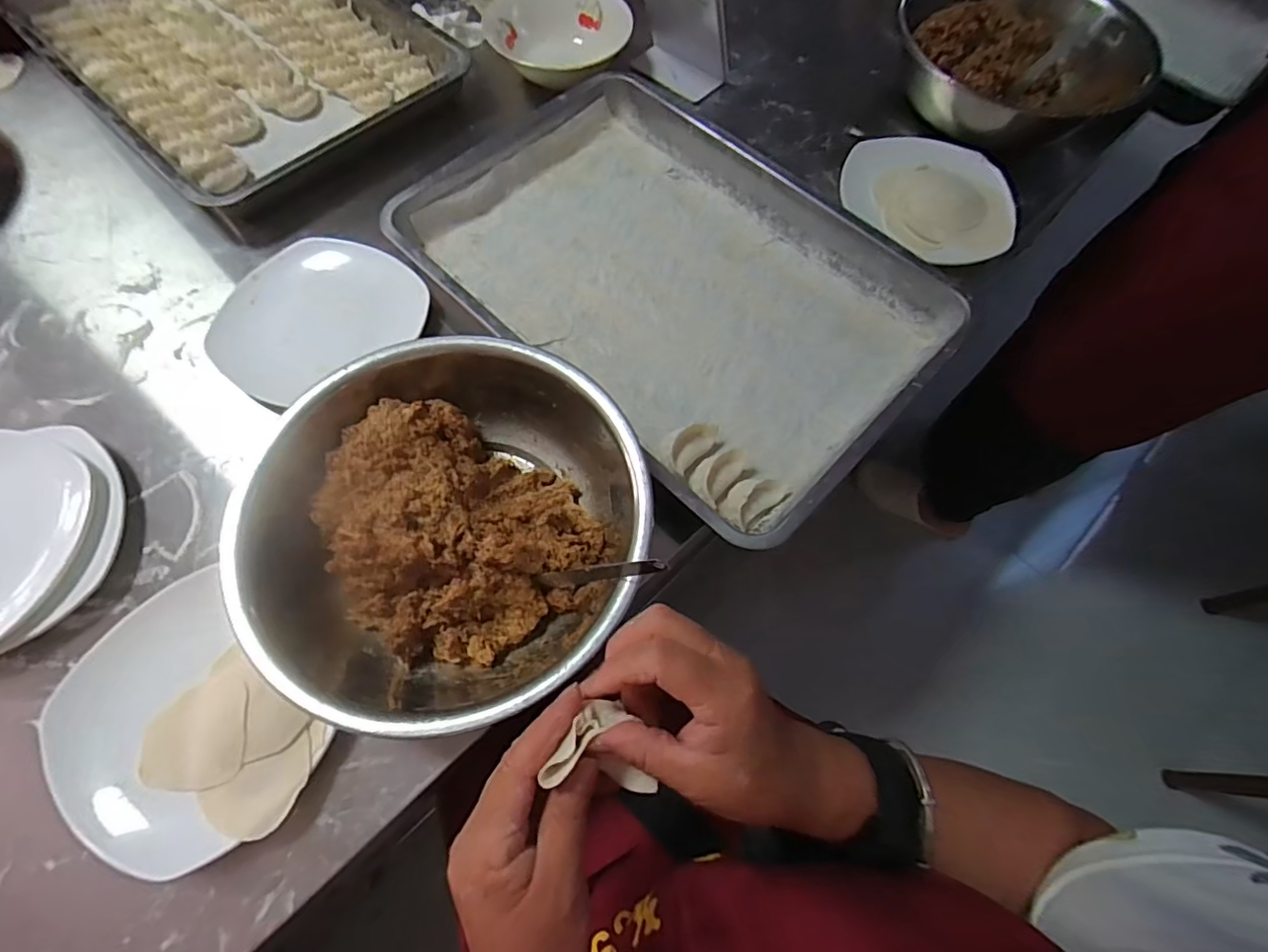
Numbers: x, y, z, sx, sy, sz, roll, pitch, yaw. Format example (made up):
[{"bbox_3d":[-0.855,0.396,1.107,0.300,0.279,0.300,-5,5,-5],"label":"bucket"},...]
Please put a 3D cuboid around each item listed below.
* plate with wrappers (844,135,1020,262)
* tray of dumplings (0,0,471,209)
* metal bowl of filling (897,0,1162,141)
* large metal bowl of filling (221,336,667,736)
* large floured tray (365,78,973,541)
[{"bbox_3d":[0.324,-0.299,0.612,0.184,0.033,0.173,1,68,-2],"label":"plate with wrappers"},{"bbox_3d":[-0.473,-0.517,0.667,0.476,0.043,0.342,42,72,13],"label":"tray of dumplings"},{"bbox_3d":[0.439,-0.482,0.655,0.227,0.108,0.218,1,68,-2],"label":"metal bowl of filling"},{"bbox_3d":[-0.131,0.039,0.417,0.274,0.095,0.265,1,68,-2],"label":"large metal bowl of filling"},{"bbox_3d":[0.033,-0.196,0.548,0.487,0.048,0.332,42,72,13],"label":"large floured tray"}]

